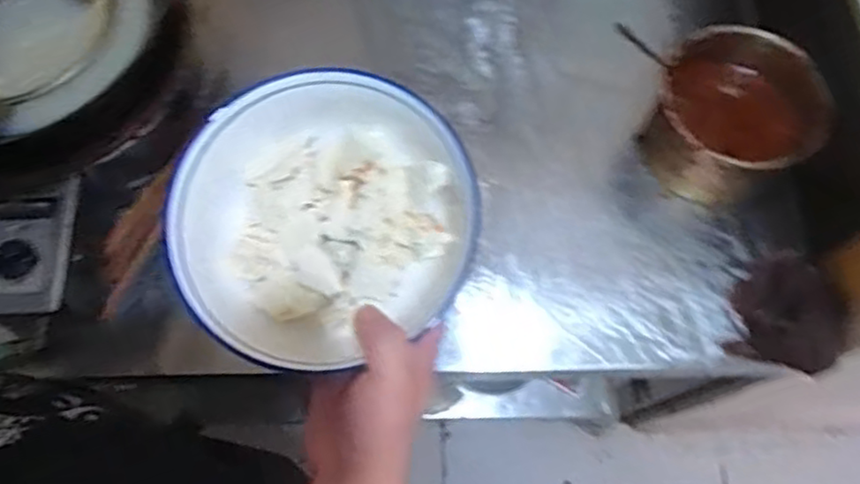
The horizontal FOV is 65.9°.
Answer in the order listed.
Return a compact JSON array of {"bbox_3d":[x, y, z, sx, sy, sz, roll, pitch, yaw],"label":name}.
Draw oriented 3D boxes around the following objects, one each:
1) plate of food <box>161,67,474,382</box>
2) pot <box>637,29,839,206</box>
[{"bbox_3d":[-0.070,-0.014,0.452,0.196,0.079,0.180,0,70,0],"label":"plate of food"},{"bbox_3d":[0.333,-0.150,0.764,0.165,0.111,0.189,2,70,1],"label":"pot"}]

